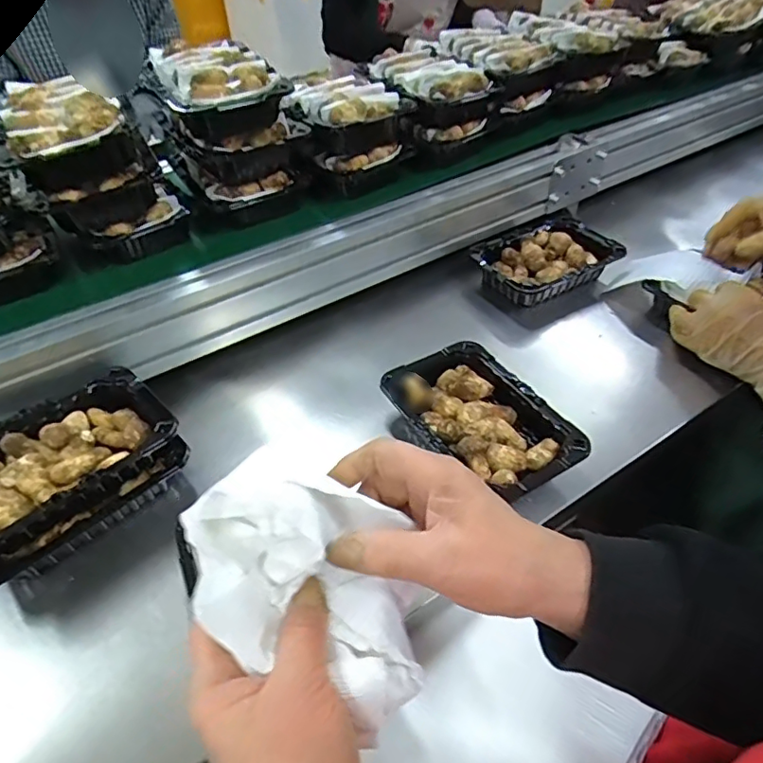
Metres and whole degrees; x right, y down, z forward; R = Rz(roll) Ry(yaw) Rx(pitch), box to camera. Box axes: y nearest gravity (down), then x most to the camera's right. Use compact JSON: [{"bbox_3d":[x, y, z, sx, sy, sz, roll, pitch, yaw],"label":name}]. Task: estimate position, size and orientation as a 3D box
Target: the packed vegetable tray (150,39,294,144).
[{"bbox_3d":[-0.175,-0.310,0.576,0.116,0.061,0.168,-24,49,-21],"label":"packed vegetable tray"}]

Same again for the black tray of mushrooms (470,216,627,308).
[{"bbox_3d":[0.221,-0.167,0.739,0.179,0.039,0.133,-27,50,-23],"label":"black tray of mushrooms"}]

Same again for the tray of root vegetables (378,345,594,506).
[{"bbox_3d":[0.094,0.039,0.535,0.124,0.044,0.190,-24,49,-21],"label":"tray of root vegetables"}]

